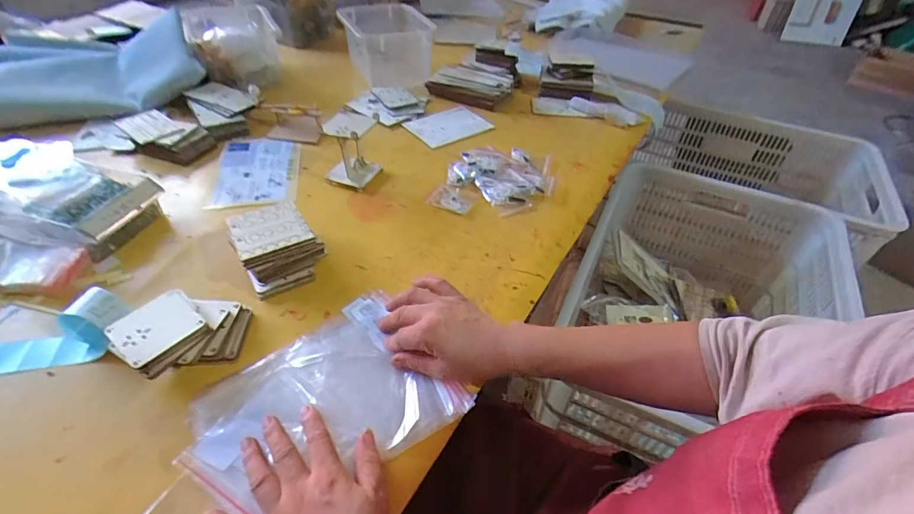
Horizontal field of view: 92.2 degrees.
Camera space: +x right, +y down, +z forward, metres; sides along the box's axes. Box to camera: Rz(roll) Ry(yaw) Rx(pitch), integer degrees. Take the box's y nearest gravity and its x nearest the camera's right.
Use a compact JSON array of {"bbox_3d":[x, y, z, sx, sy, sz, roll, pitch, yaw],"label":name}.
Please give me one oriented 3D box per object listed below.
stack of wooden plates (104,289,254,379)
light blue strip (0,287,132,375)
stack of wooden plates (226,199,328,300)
[{"bbox_3d":[-0.293,0.083,0.482,0.126,0.050,0.094,-33,54,-31],"label":"stack of wooden plates"},{"bbox_3d":[-0.506,0.090,0.461,0.286,0.050,0.066,-10,46,-13],"label":"light blue strip"},{"bbox_3d":[-0.239,-0.015,0.585,0.097,0.057,0.118,-26,51,-27],"label":"stack of wooden plates"}]

